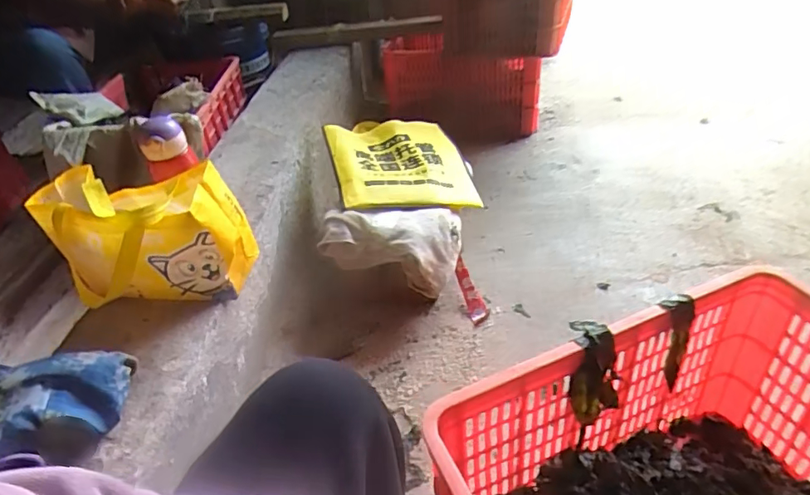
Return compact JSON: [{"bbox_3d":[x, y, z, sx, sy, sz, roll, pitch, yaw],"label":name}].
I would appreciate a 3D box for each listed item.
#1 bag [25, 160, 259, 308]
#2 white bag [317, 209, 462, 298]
[{"bbox_3d":[-0.380,-0.008,0.759,0.246,0.181,0.162,0,38,10],"label":"bag"},{"bbox_3d":[-0.019,0.014,1.076,0.257,0.211,0.155,3,39,14],"label":"white bag"}]

